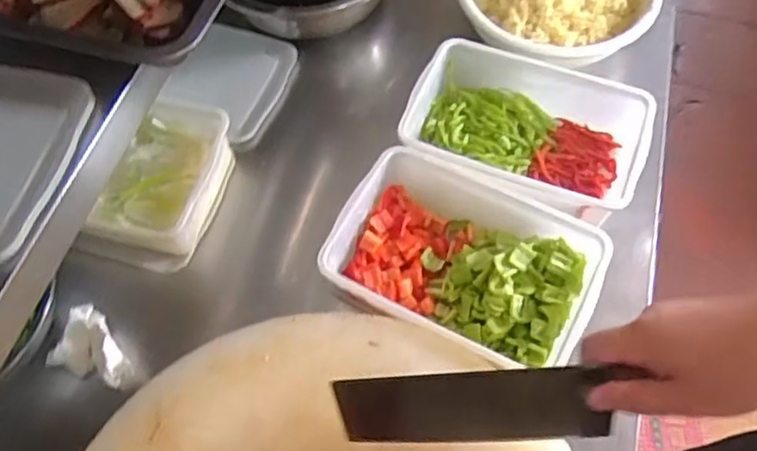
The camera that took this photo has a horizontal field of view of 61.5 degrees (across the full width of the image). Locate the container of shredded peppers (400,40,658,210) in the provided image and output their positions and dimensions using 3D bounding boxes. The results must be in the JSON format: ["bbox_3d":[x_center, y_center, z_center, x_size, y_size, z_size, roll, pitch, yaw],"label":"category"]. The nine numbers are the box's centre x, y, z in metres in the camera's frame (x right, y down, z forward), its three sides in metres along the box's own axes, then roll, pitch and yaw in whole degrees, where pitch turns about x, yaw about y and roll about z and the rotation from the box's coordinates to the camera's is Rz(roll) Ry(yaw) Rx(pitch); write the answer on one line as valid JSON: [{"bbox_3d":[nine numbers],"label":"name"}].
[{"bbox_3d":[0.169,-0.107,0.743,0.263,0.080,0.180,16,63,11],"label":"container of shredded peppers"}]

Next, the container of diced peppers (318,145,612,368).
[{"bbox_3d":[0.090,0.035,0.656,0.261,0.080,0.183,24,65,15],"label":"container of diced peppers"}]

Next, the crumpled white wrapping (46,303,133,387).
[{"bbox_3d":[-0.291,0.120,0.658,0.095,0.037,0.069,15,63,11],"label":"crumpled white wrapping"}]

